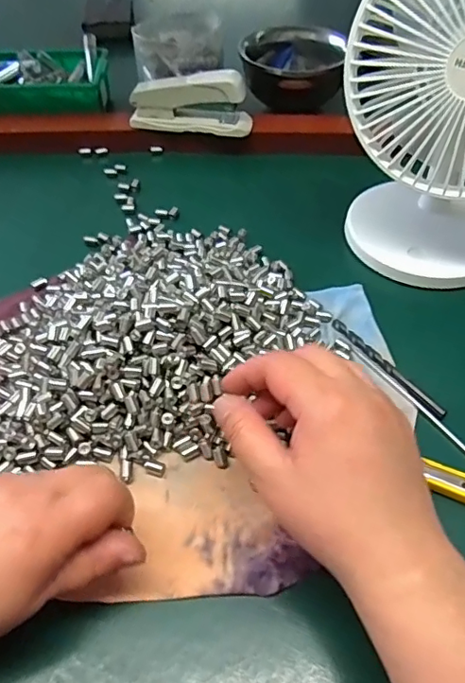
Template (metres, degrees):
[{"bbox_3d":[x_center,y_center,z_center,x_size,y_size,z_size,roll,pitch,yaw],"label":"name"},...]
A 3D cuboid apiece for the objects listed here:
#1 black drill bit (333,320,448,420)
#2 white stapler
[{"bbox_3d":[0.108,0.016,0.375,0.008,0.009,0.103,-29,56,-23],"label":"black drill bit"},{"bbox_3d":[-0.044,-0.244,0.544,0.120,0.052,0.031,7,50,6],"label":"white stapler"}]

